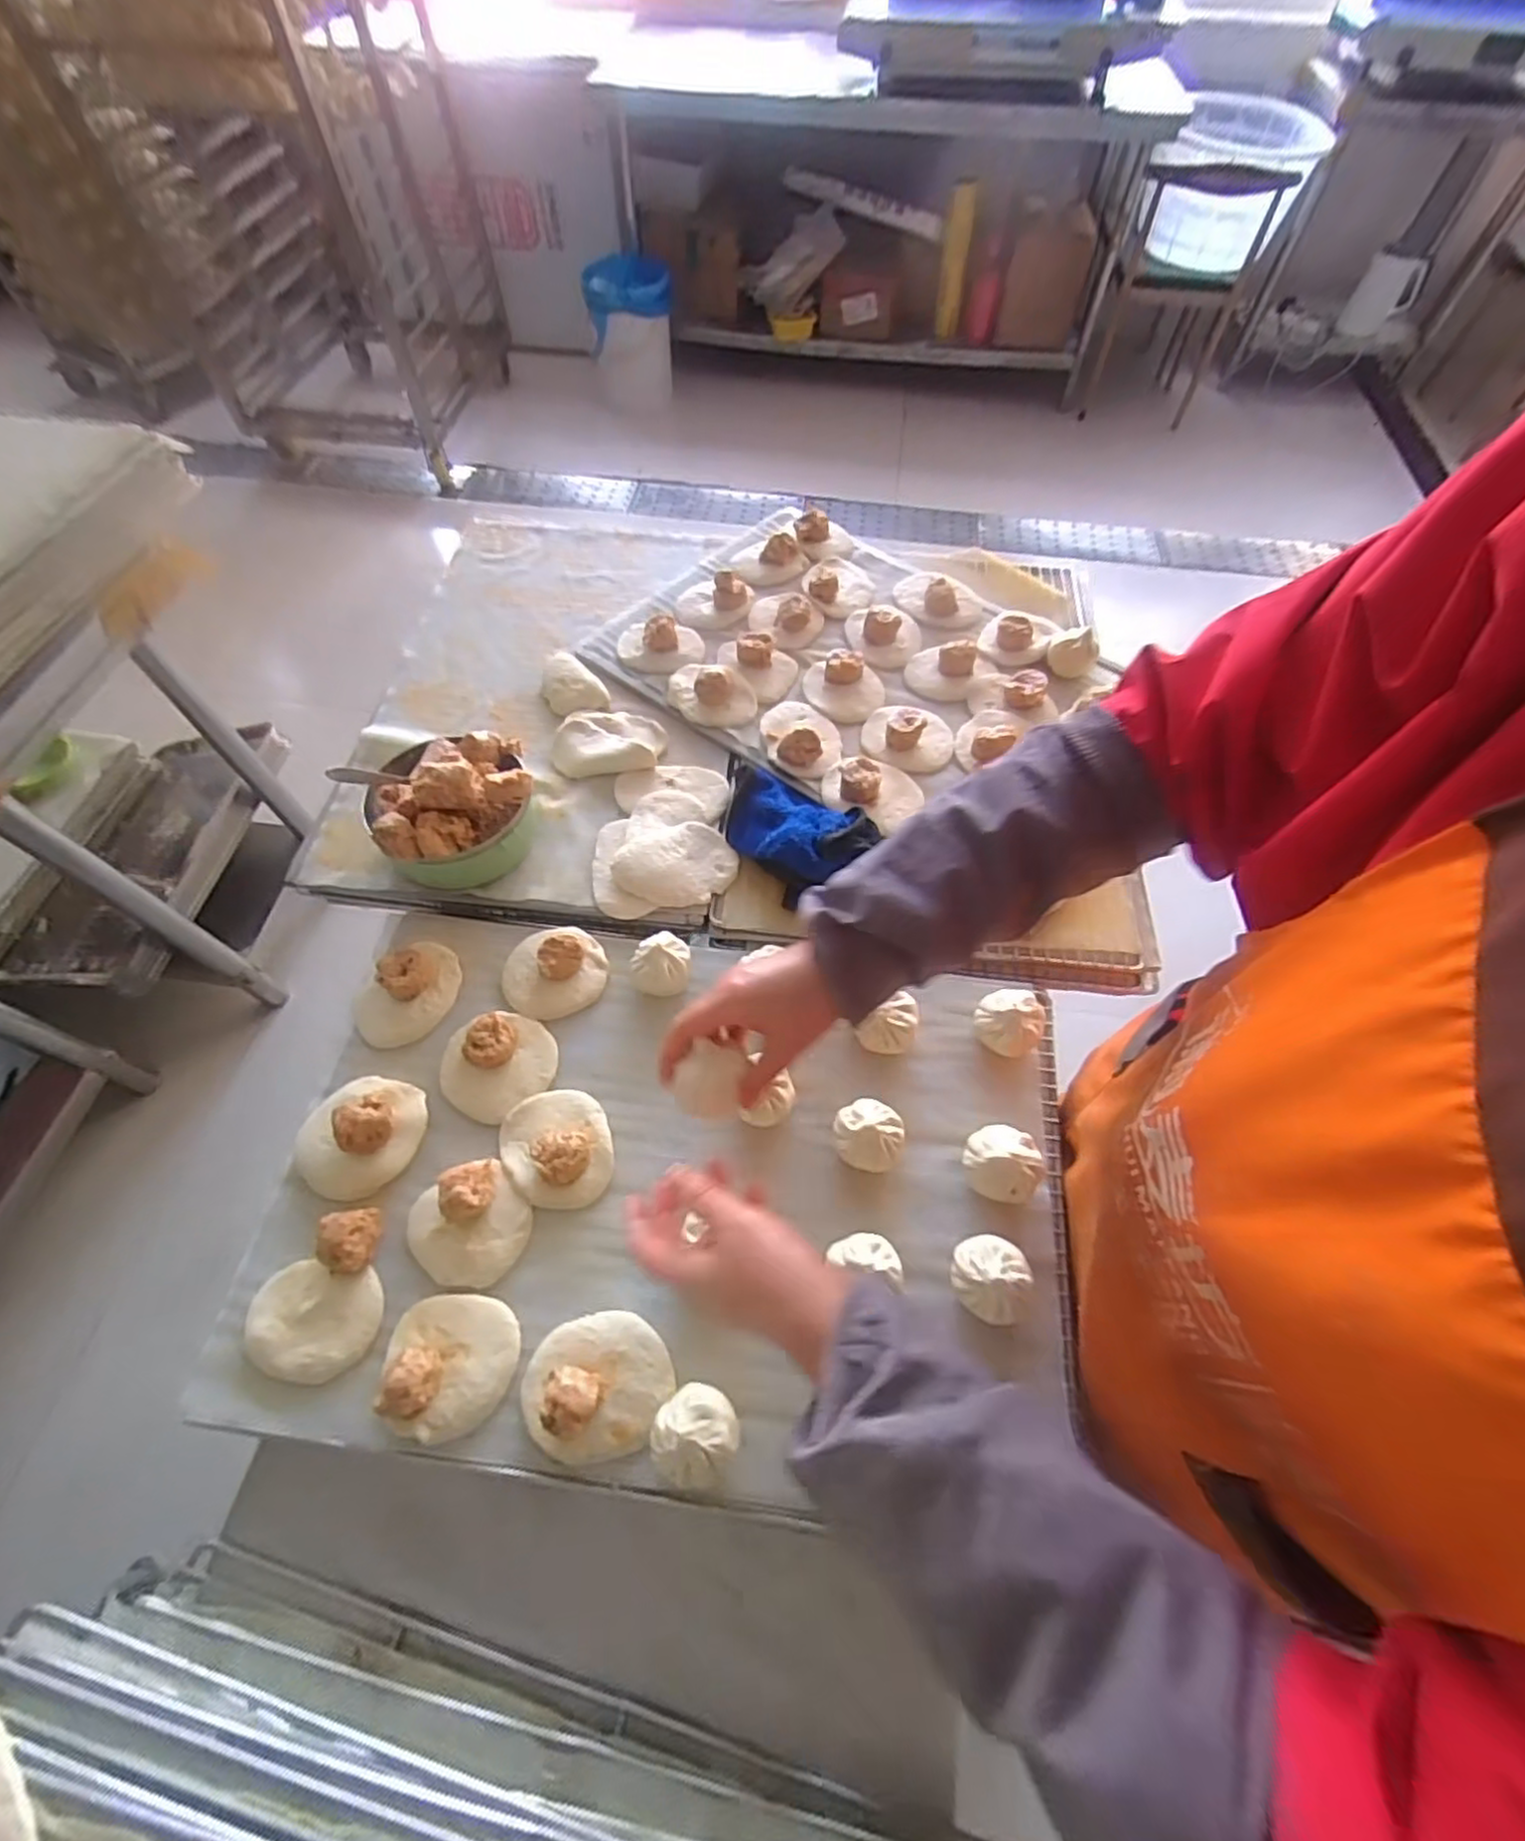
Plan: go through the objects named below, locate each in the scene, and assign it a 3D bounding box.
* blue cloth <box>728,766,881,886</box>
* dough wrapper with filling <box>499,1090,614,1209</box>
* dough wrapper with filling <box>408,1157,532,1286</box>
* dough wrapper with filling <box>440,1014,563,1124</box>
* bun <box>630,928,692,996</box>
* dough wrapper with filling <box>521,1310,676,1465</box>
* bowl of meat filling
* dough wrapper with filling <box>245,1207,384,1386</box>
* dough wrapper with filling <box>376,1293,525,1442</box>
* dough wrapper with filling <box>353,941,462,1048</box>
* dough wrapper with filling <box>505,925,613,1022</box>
[{"bbox_3d":[0.026,-0.088,0.663,0.153,0.064,0.106,26,62,14],"label":"blue cloth"},{"bbox_3d":[-0.160,0.175,0.549,0.079,0.030,0.091,-26,63,-15],"label":"dough wrapper with filling"},{"bbox_3d":[-0.217,0.220,0.512,0.076,0.038,0.081,0,59,-1],"label":"dough wrapper with filling"},{"bbox_3d":[-0.220,0.113,0.580,0.089,0.034,0.082,0,59,-1],"label":"dough wrapper with filling"},{"bbox_3d":[-0.088,0.040,0.615,0.048,0.050,0.045,-2,59,-2],"label":"bun"},{"bbox_3d":[-0.111,0.305,0.464,0.097,0.039,0.081,-7,60,-5],"label":"dough wrapper with filling"},{"bbox_3d":[-0.285,-0.116,0.648,0.133,0.119,0.146,0,59,-1],"label":"bowl of meat filling"},{"bbox_3d":[-0.315,0.261,0.493,0.086,0.031,0.102,-6,60,-5],"label":"dough wrapper with filling"},{"bbox_3d":[-0.210,0.295,0.471,0.080,0.039,0.082,0,59,-1],"label":"dough wrapper with filling"},{"bbox_3d":[-0.306,0.060,0.609,0.063,0.034,0.096,26,62,14],"label":"dough wrapper with filling"},{"bbox_3d":[-0.186,0.041,0.621,0.091,0.035,0.085,0,59,-1],"label":"dough wrapper with filling"}]

